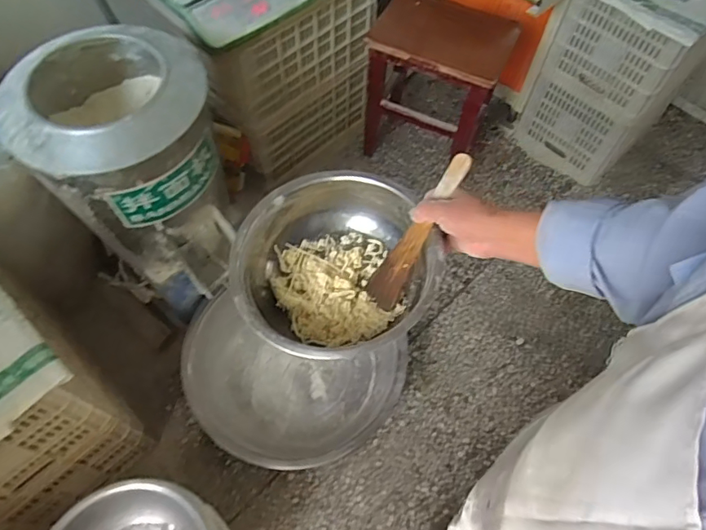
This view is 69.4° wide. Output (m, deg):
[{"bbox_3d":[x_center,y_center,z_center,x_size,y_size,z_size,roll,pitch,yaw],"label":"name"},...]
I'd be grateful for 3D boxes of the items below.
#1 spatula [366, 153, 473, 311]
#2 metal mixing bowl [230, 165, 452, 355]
[{"bbox_3d":[0.072,-0.042,0.604,0.049,0.014,0.200,38,109,35],"label":"spatula"},{"bbox_3d":[-0.024,0.003,0.614,0.223,0.095,0.226,1,62,-2],"label":"metal mixing bowl"}]

